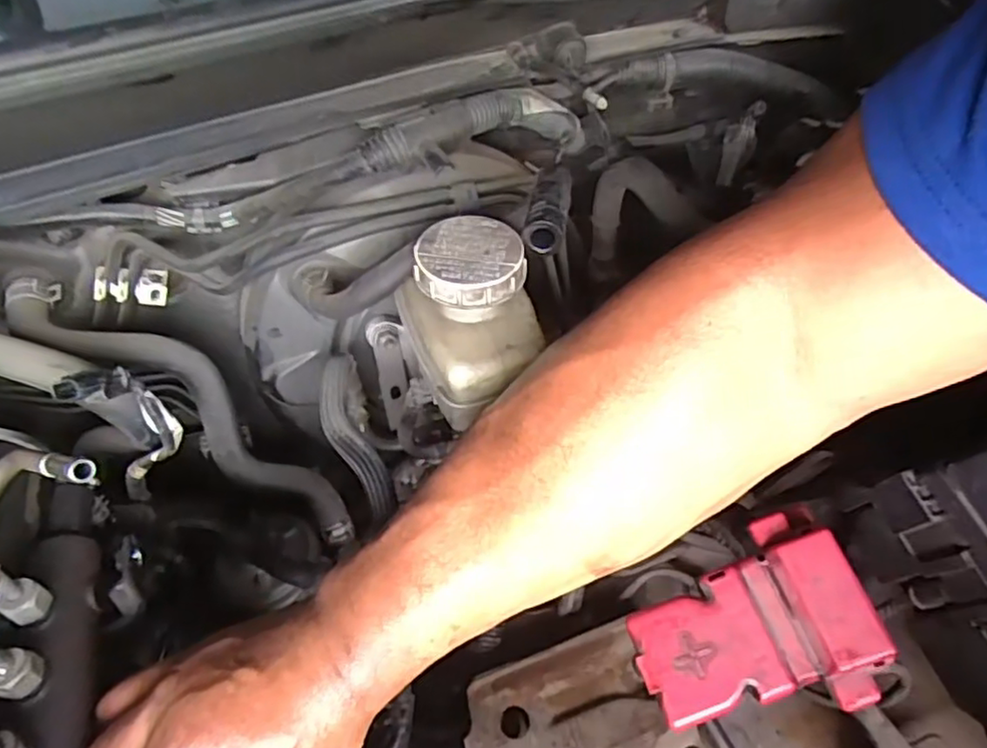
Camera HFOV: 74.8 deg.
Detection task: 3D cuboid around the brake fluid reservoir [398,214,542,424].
[{"bbox_3d":[-0.011,-0.030,0.340,0.065,0.076,0.081,-21,51,-16],"label":"brake fluid reservoir"}]

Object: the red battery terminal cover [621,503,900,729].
[{"bbox_3d":[0.111,0.110,0.285,0.095,0.036,0.074,-19,68,5],"label":"red battery terminal cover"}]

